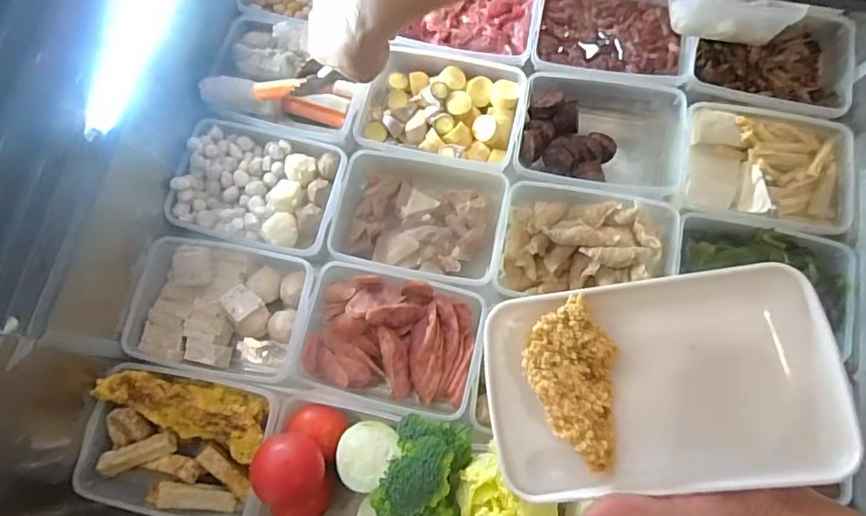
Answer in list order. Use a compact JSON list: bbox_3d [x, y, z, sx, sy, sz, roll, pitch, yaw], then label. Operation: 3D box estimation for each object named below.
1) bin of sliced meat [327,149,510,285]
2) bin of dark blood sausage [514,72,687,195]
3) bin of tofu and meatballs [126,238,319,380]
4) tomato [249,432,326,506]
[{"bbox_3d":[-0.015,-0.040,0.587,0.175,0.053,0.127,12,77,4],"label":"bin of sliced meat"},{"bbox_3d":[0.188,-0.134,0.609,0.182,0.069,0.139,8,76,3],"label":"bin of dark blood sausage"},{"bbox_3d":[-0.217,0.055,0.566,0.172,0.056,0.129,11,77,4],"label":"bin of tofu and meatballs"},{"bbox_3d":[-0.127,0.187,0.481,0.058,0.050,0.058,0,76,1],"label":"tomato"}]

